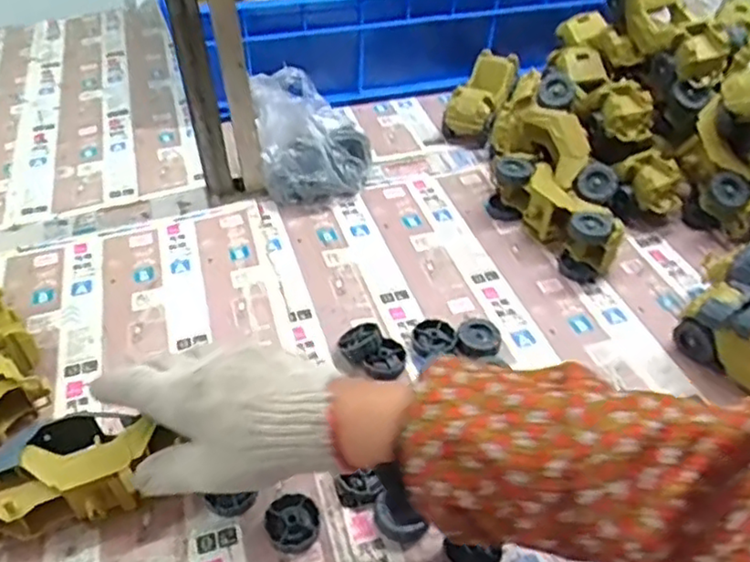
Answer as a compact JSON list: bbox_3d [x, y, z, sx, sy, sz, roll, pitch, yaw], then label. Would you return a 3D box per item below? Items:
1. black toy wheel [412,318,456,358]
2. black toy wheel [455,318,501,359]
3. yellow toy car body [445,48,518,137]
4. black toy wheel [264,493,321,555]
[{"bbox_3d":[0.052,0.050,0.581,0.037,0.011,0.036,-1,44,1],"label":"black toy wheel"},{"bbox_3d":[0.091,0.050,0.583,0.037,0.013,0.040,-1,44,1],"label":"black toy wheel"},{"bbox_3d":[0.138,-0.233,0.848,0.061,0.061,0.148,16,47,17],"label":"yellow toy car body"},{"bbox_3d":[-0.056,0.166,0.455,0.037,0.012,0.039,-1,44,1],"label":"black toy wheel"}]

